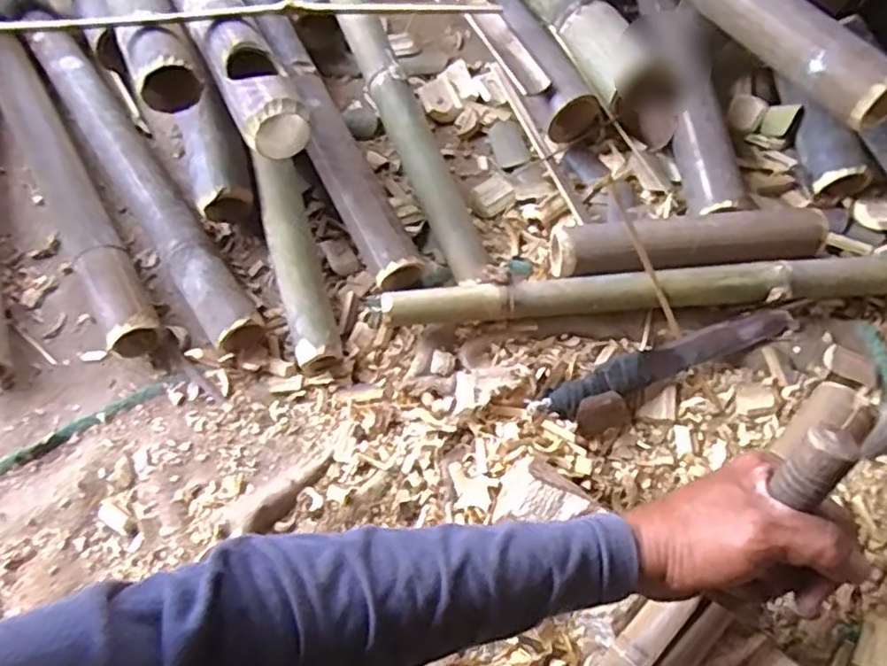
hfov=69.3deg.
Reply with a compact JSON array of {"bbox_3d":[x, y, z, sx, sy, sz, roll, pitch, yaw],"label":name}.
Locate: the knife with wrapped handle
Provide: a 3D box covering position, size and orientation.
[{"bbox_3d":[0.227,0.024,0.637,0.260,0.025,0.035,-21,67,-6],"label":"knife with wrapped handle"}]

